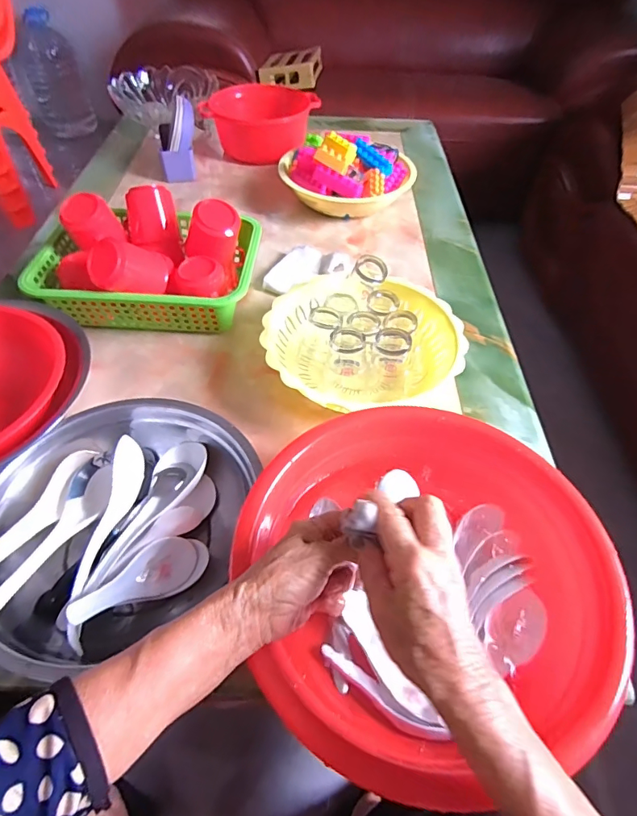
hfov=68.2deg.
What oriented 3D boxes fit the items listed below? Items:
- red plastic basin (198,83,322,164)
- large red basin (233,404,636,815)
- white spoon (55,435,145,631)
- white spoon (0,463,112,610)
[{"bbox_3d":[-0.127,-0.645,1.062,0.235,0.089,0.235,1,51,-1],"label":"red plastic basin"},{"bbox_3d":[0.087,0.138,0.407,0.285,0.079,0.295,1,51,-1],"label":"large red basin"},{"bbox_3d":[-0.199,0.109,0.444,0.025,0.035,0.180,4,51,1],"label":"white spoon"},{"bbox_3d":[-0.242,0.127,0.422,0.049,0.025,0.204,10,35,6],"label":"white spoon"}]

